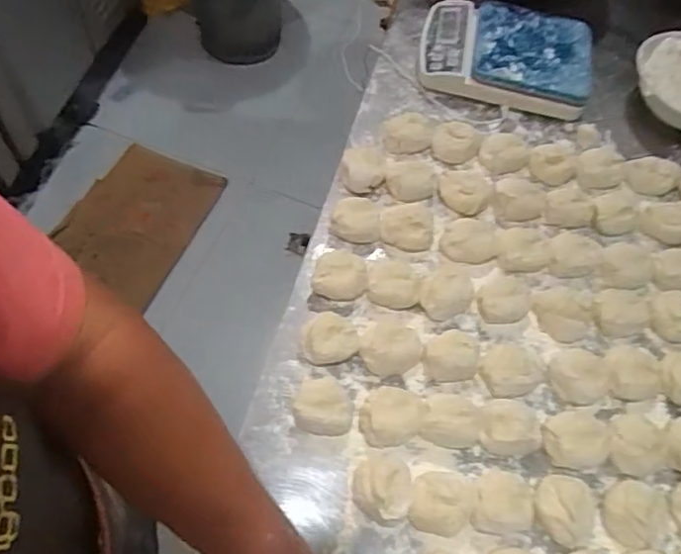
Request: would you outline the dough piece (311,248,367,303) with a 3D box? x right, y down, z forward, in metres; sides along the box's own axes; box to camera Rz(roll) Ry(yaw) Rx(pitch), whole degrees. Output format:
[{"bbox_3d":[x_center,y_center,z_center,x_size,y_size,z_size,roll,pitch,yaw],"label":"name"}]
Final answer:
[{"bbox_3d":[0.002,-0.004,0.587,0.052,0.032,0.051,3,60,-5],"label":"dough piece"}]

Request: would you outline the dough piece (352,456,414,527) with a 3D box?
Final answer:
[{"bbox_3d":[0.035,0.174,0.488,0.049,0.038,0.053,2,60,-3],"label":"dough piece"}]

